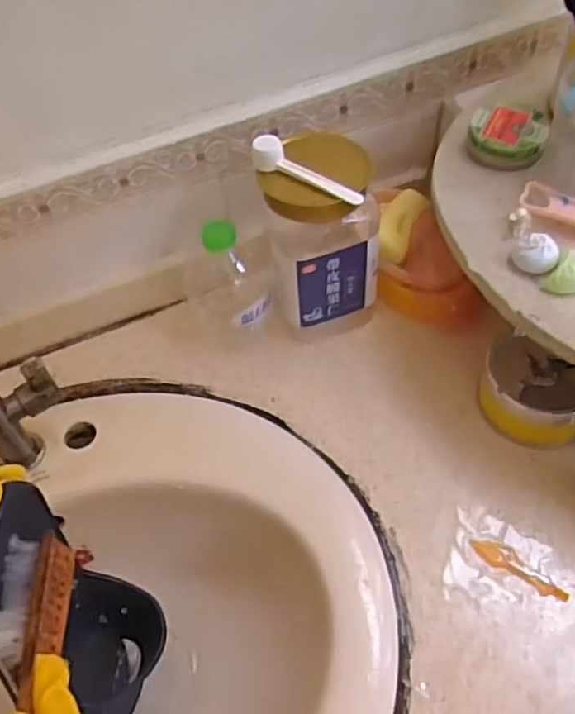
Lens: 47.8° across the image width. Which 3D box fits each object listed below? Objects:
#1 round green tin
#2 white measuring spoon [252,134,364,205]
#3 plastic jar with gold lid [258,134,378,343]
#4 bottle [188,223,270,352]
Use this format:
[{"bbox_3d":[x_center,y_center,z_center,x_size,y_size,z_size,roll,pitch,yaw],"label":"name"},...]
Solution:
[{"bbox_3d":[0.198,-0.199,0.587,0.066,0.022,0.062,-2,53,3],"label":"round green tin"},{"bbox_3d":[0.016,-0.156,0.541,0.107,0.020,0.025,30,61,24],"label":"white measuring spoon"},{"bbox_3d":[0.032,-0.108,0.617,0.091,0.184,0.087,-2,53,3],"label":"plastic jar with gold lid"},{"bbox_3d":[-0.060,-0.075,0.633,0.086,0.118,0.075,-12,53,-4],"label":"bottle"}]

